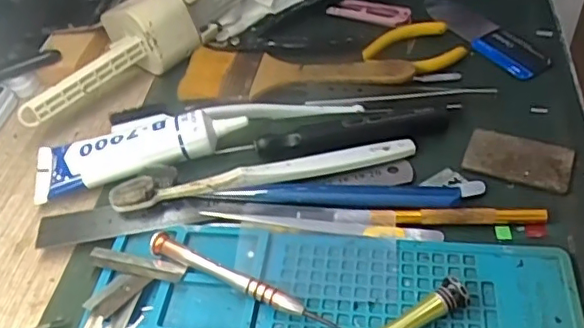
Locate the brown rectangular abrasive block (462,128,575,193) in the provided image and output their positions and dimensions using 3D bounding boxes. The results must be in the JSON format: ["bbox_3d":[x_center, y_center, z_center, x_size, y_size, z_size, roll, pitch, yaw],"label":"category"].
[{"bbox_3d":[0.138,-0.005,0.352,0.060,0.004,0.036,17,51,22],"label":"brown rectangular abrasive block"}]

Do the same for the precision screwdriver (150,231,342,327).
[{"bbox_3d":[-0.029,0.061,0.304,0.109,0.012,0.011,20,52,24],"label":"precision screwdriver"}]

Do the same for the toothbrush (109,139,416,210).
[{"bbox_3d":[-0.015,0.001,0.347,0.182,0.014,0.019,-13,46,-5],"label":"toothbrush"}]

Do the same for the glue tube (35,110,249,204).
[{"bbox_3d":[-0.099,-0.013,0.371,0.134,0.027,0.045,-15,46,-7],"label":"glue tube"}]

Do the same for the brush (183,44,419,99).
[{"bbox_3d":[0.001,-0.071,0.422,0.165,0.007,0.065,-3,46,5],"label":"brush"}]

